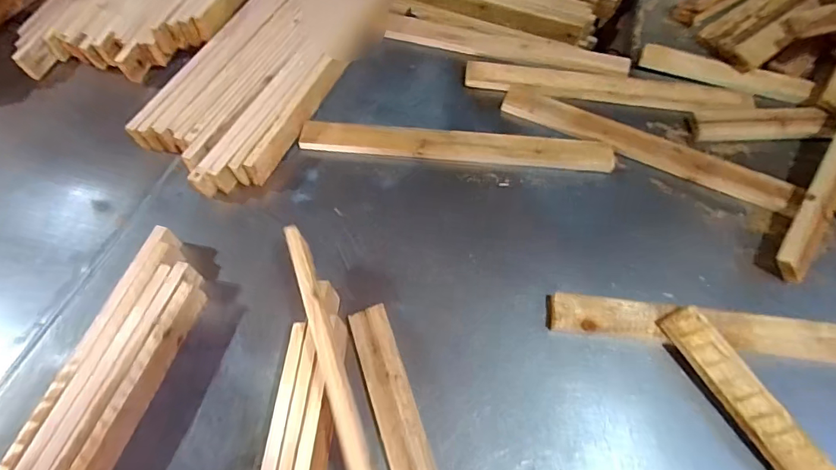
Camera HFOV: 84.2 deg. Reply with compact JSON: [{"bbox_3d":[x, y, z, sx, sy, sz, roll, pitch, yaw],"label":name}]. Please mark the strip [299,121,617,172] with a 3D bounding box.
[{"bbox_3d":[0.061,-0.144,0.745,0.496,0.030,0.041,5,60,2],"label":"strip"}]

